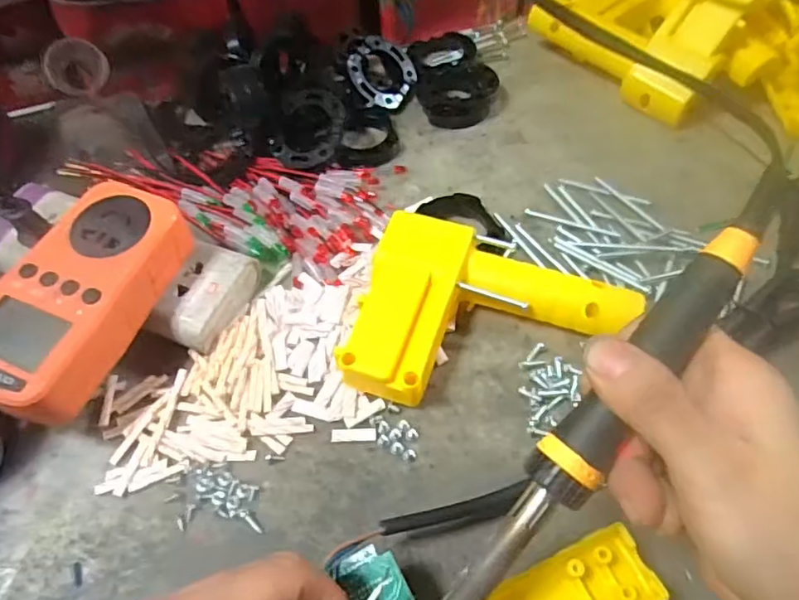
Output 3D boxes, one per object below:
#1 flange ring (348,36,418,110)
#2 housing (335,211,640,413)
[{"bbox_3d":[-0.013,-0.177,0.455,0.057,0.014,0.057,8,74,-28],"label":"flange ring"},{"bbox_3d":[0.050,0.015,0.318,0.142,0.032,0.104,14,58,11],"label":"housing"}]

